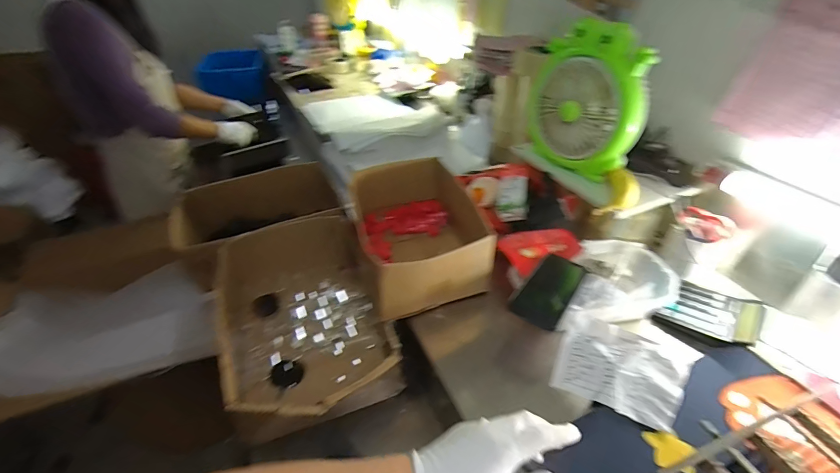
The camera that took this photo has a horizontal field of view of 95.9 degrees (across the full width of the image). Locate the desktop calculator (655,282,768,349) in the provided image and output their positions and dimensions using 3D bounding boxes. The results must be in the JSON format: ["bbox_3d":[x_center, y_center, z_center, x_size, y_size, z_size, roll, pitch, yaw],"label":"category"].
[{"bbox_3d":[0.488,0.126,0.636,0.112,0.028,0.128,-39,37,-28],"label":"desktop calculator"}]

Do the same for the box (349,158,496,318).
[{"bbox_3d":[0.000,-0.010,0.739,0.228,0.131,0.322,-7,39,-10],"label":"box"}]

